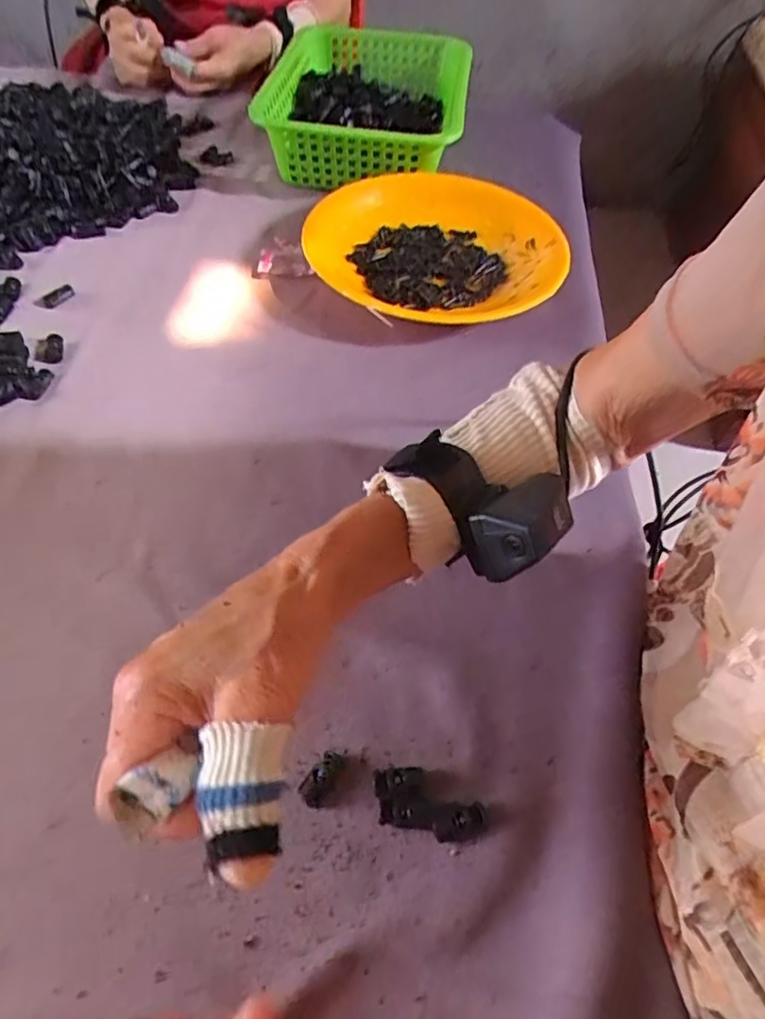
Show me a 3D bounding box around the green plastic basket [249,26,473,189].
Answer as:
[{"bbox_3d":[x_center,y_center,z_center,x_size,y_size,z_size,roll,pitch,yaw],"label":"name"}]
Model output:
[{"bbox_3d":[-0.012,-0.492,0.740,0.219,0.074,0.349,7,53,1],"label":"green plastic basket"}]

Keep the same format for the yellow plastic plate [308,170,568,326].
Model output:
[{"bbox_3d":[0.051,-0.253,0.598,0.236,0.042,0.248,2,53,-2],"label":"yellow plastic plate"}]

